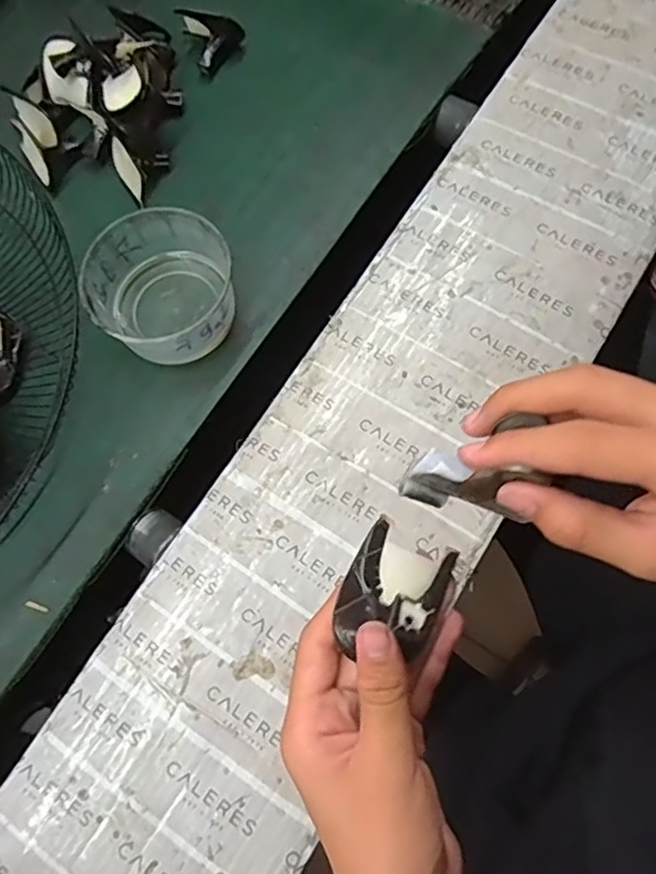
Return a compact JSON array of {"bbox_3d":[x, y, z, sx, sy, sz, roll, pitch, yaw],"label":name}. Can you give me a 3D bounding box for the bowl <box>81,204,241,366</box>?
[{"bbox_3d":[-0.133,-0.119,0.507,0.112,0.058,0.111,-1,72,3],"label":"bowl"}]

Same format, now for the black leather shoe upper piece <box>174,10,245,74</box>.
[{"bbox_3d":[-0.110,-0.390,0.608,0.049,0.038,0.050,-25,73,-5],"label":"black leather shoe upper piece"}]

